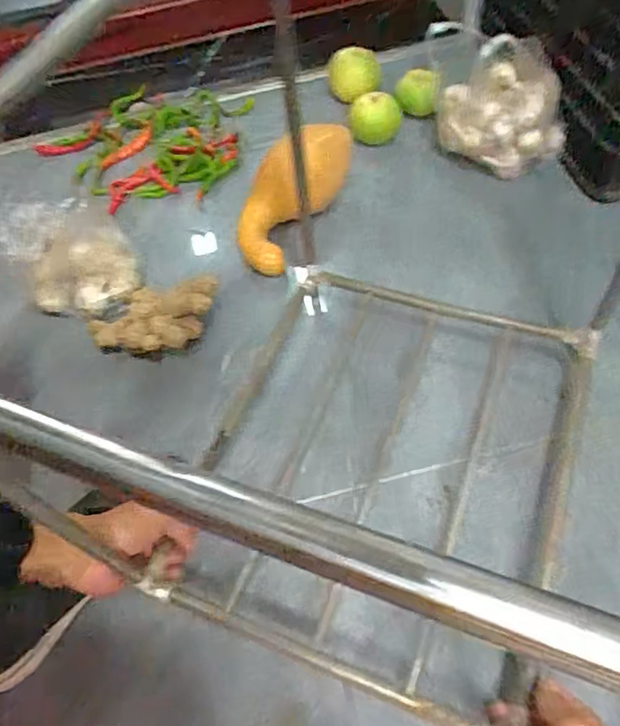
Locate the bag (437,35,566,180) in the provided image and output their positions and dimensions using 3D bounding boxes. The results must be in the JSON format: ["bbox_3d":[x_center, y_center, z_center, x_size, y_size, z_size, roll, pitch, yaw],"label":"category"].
[{"bbox_3d":[0.283,-0.383,0.838,0.172,0.150,0.146,2,57,8],"label":"bag"}]

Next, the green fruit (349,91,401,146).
[{"bbox_3d":[0.105,-0.399,0.932,0.086,0.065,0.063,2,57,8],"label":"green fruit"}]

